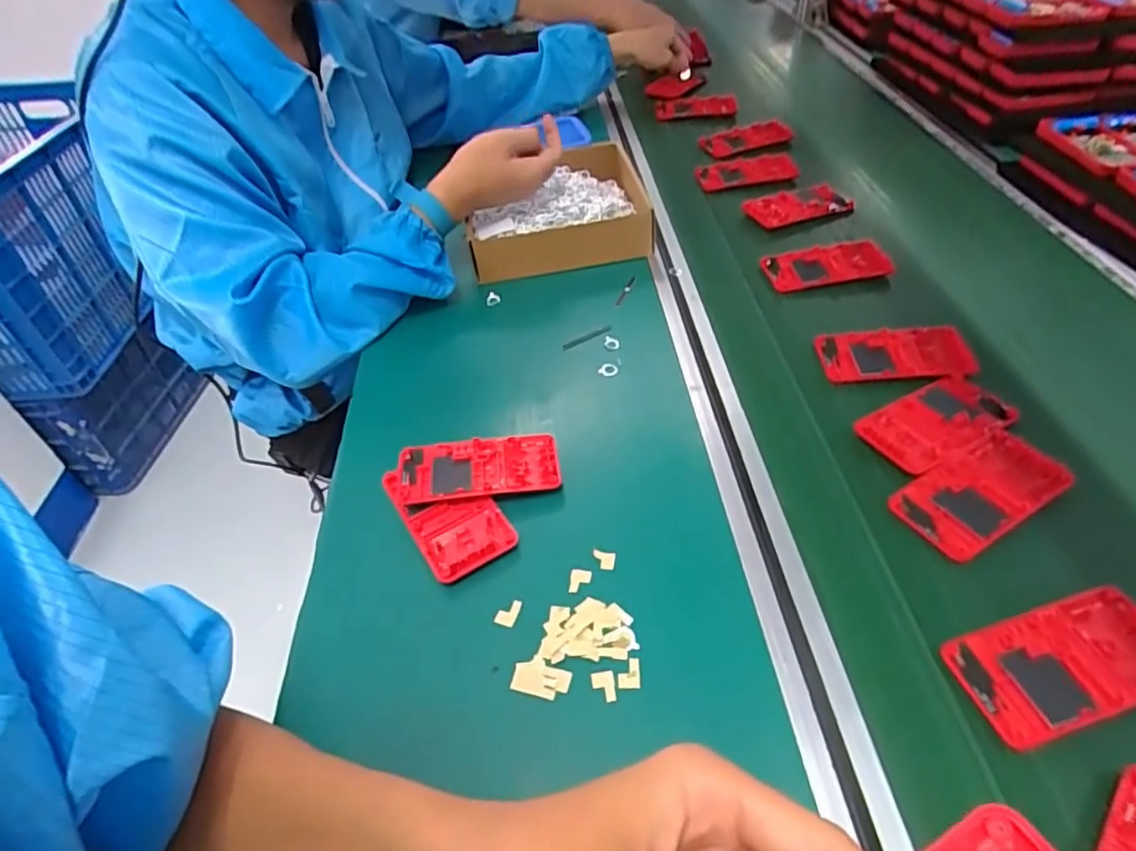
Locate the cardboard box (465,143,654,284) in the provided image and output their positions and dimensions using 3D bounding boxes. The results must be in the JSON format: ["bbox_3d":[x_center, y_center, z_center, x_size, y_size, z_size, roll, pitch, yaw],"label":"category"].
[{"bbox_3d":[-0.004,-0.254,0.764,0.203,0.061,0.203,-3,46,2],"label":"cardboard box"}]

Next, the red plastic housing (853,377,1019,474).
[{"bbox_3d":[0.291,-0.006,0.507,0.125,0.007,0.064,-24,48,-17],"label":"red plastic housing"}]

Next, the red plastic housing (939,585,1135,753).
[{"bbox_3d":[0.287,0.137,0.372,0.123,0.012,0.063,-15,46,-9],"label":"red plastic housing"}]

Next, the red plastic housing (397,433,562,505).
[{"bbox_3d":[-0.068,0.032,0.496,0.120,0.013,0.057,-8,46,-3],"label":"red plastic housing"}]

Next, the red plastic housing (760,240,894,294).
[{"bbox_3d":[0.269,-0.167,0.676,0.120,0.013,0.060,-8,54,0],"label":"red plastic housing"}]

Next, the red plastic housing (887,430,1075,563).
[{"bbox_3d":[0.293,0.046,0.459,0.126,0.008,0.060,-25,49,-18],"label":"red plastic housing"}]

